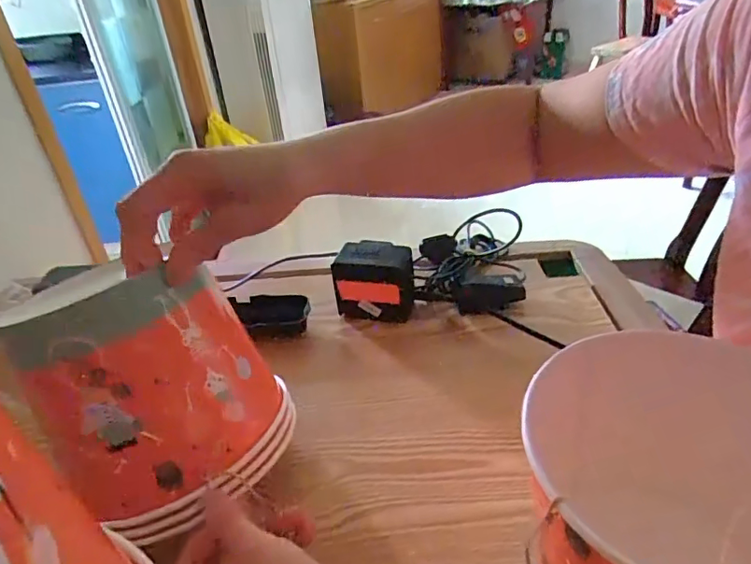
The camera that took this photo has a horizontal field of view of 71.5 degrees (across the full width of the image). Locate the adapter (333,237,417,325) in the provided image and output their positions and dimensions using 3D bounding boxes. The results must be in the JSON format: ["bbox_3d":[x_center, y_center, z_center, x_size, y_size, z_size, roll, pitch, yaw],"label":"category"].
[{"bbox_3d":[0.002,0.002,0.560,0.089,0.090,0.047,-2,22,7],"label":"adapter"}]

